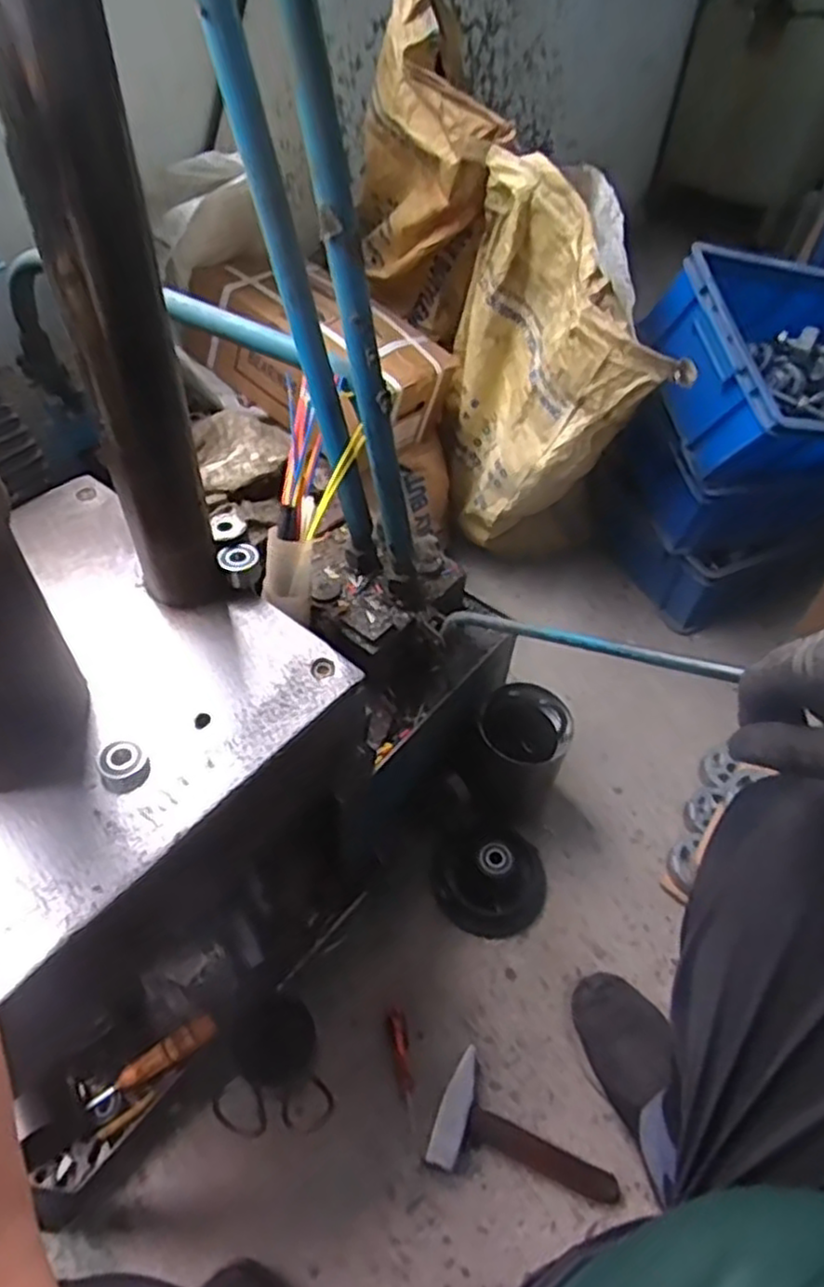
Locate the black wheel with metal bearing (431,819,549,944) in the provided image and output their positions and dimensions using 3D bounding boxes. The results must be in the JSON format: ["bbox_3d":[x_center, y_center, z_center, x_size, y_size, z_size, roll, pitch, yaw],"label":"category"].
[{"bbox_3d":[0.105,0.300,0.928,0.152,0.064,0.123,-18,54,-17],"label":"black wheel with metal bearing"}]

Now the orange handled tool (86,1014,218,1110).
[{"bbox_3d":[-0.275,0.445,0.774,0.146,0.023,0.023,-33,58,-7],"label":"orange handled tool"}]

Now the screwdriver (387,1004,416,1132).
[{"bbox_3d":[-0.010,0.465,0.803,0.018,0.016,0.119,-7,66,-10],"label":"screwdriver"}]

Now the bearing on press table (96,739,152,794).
[{"bbox_3d":[-0.209,0.090,0.531,0.034,0.019,0.034,2,51,-2],"label":"bearing on press table"}]

